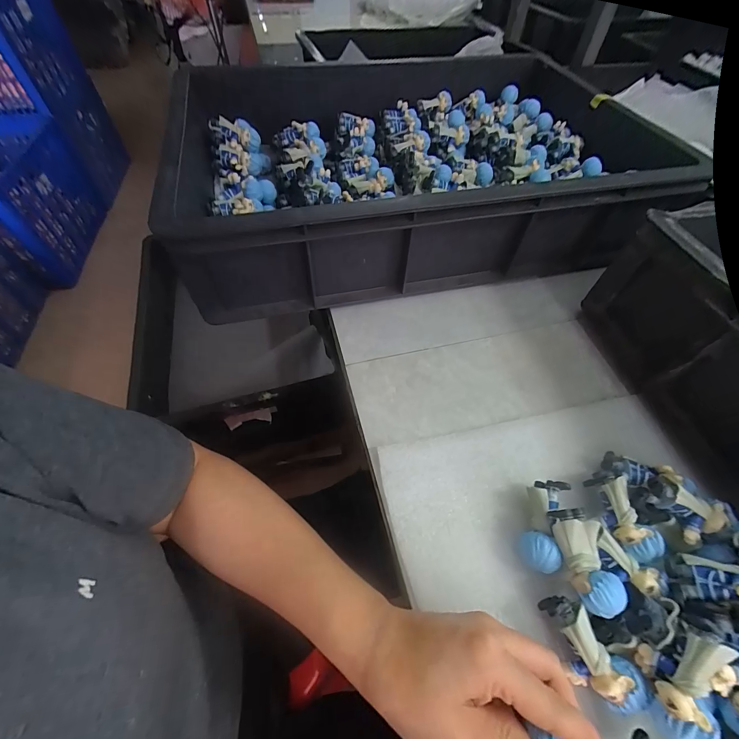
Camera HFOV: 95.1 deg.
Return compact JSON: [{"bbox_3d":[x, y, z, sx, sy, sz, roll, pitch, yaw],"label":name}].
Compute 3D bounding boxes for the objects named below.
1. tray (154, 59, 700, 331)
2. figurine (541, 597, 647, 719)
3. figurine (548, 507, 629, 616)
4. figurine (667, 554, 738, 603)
[{"bbox_3d":[0.046,-0.306,0.477,0.556,0.124,0.428,-12,56,-9],"label":"tray"},{"bbox_3d":[0.135,0.177,0.210,0.027,0.031,0.060,-33,62,-22],"label":"figurine"},{"bbox_3d":[0.144,0.125,0.224,0.025,0.021,0.061,-8,56,-6],"label":"figurine"},{"bbox_3d":[0.221,0.131,0.204,0.060,0.022,0.026,-12,44,41],"label":"figurine"}]

